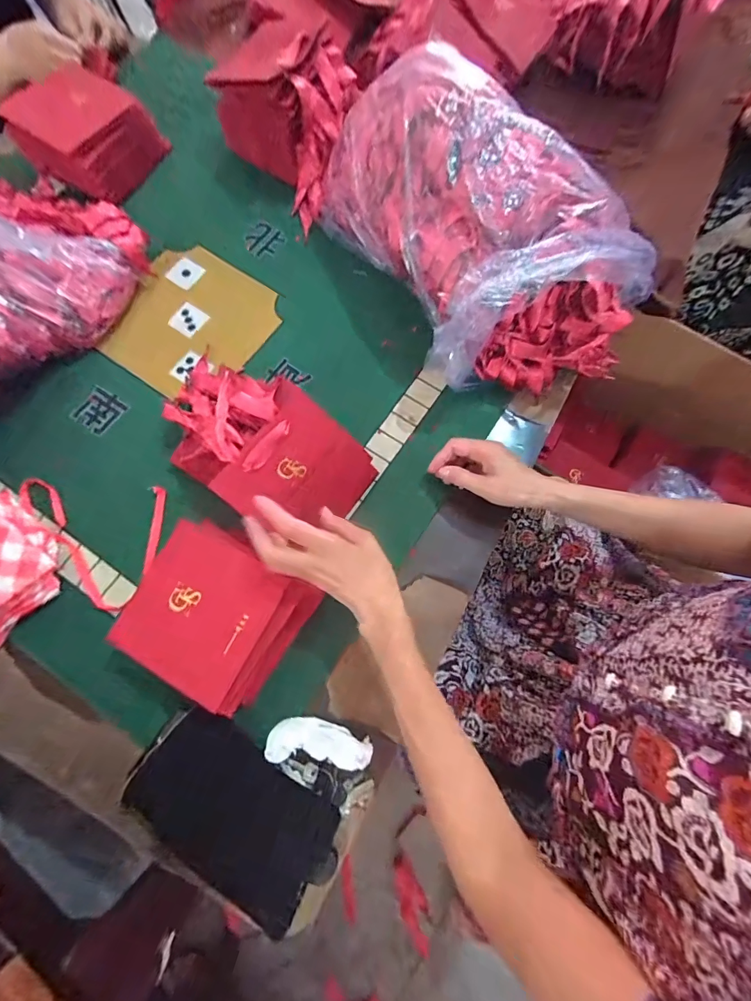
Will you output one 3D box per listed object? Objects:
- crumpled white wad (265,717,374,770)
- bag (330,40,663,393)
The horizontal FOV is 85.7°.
[{"bbox_3d":[-0.057,0.253,0.424,0.106,0.030,0.037,8,74,1],"label":"crumpled white wad"},{"bbox_3d":[0.129,-0.336,0.504,0.261,0.183,0.422,-29,76,-9],"label":"bag"}]

